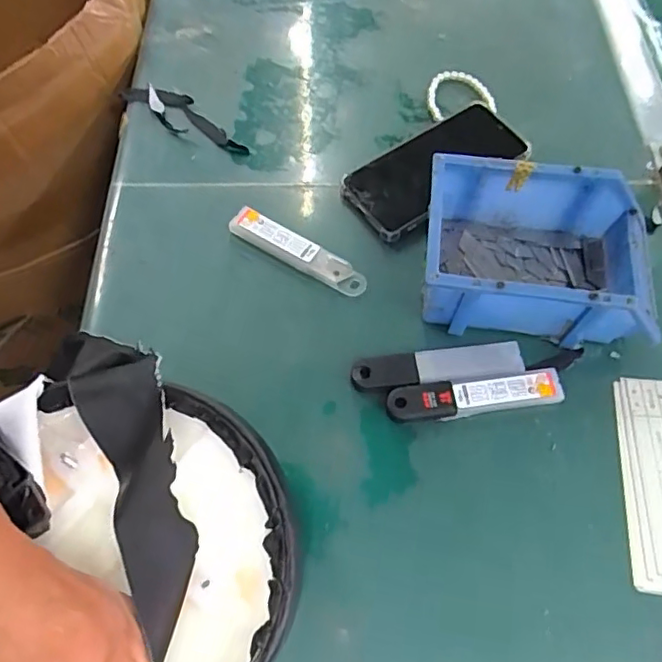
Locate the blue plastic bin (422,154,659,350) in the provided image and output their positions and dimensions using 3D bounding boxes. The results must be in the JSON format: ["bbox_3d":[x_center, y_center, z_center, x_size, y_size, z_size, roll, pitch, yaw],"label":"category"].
[{"bbox_3d":[0.158,-0.058,0.441,0.174,0.074,0.114,7,65,4],"label":"blue plastic bin"}]

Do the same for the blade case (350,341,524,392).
[{"bbox_3d":[0.079,0.028,0.434,0.125,0.009,0.027,-7,65,-3],"label":"blade case"}]

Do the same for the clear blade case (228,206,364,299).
[{"bbox_3d":[-0.027,-0.066,0.483,0.124,0.015,0.026,29,68,13],"label":"clear blade case"}]

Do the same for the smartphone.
[{"bbox_3d":[0.093,-0.145,0.515,0.164,0.014,0.078,-31,68,-14],"label":"smartphone"}]

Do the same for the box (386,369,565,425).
[{"bbox_3d":[0.105,0.048,0.423,0.125,0.011,0.025,-7,65,-3],"label":"box"}]

